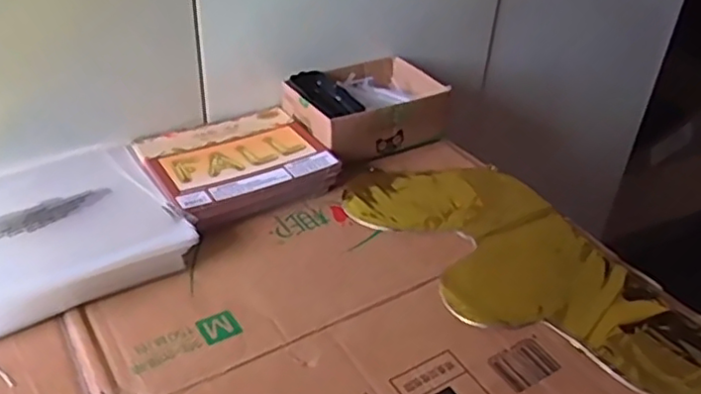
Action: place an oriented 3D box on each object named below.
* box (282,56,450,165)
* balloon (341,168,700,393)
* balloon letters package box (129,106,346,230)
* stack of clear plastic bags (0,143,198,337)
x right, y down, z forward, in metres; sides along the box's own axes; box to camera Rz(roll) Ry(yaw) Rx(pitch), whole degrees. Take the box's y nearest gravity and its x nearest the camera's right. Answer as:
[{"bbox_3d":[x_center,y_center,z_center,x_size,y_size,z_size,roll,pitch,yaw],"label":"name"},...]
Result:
[{"bbox_3d":[0.017,-0.117,0.852,0.184,0.071,0.138,-16,40,-25],"label":"box"},{"bbox_3d":[0.183,0.073,0.660,0.199,0.012,0.421,-20,42,-29],"label":"balloon"},{"bbox_3d":[-0.133,-0.037,0.765,0.199,0.034,0.184,-20,42,-29],"label":"balloon letters package box"},{"bbox_3d":[-0.295,0.032,0.655,0.218,0.031,0.209,-19,42,-28],"label":"stack of clear plastic bags"}]

